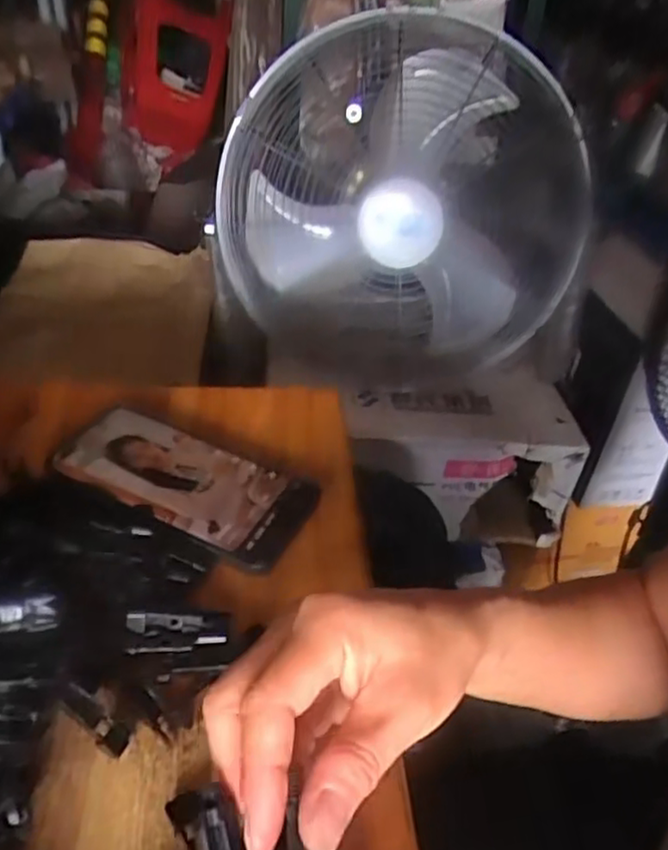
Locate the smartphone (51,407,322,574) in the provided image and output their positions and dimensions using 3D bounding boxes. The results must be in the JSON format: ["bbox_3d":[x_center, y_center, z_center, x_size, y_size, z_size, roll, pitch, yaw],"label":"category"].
[{"bbox_3d":[-0.092,0.032,0.431,0.158,0.012,0.074,21,41,19],"label":"smartphone"}]

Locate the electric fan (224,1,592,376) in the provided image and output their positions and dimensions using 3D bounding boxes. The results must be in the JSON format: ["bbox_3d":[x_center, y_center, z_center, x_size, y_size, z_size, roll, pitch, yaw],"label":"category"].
[{"bbox_3d":[0.083,-0.263,0.818,0.401,0.383,0.161,2,39,-5],"label":"electric fan"}]

